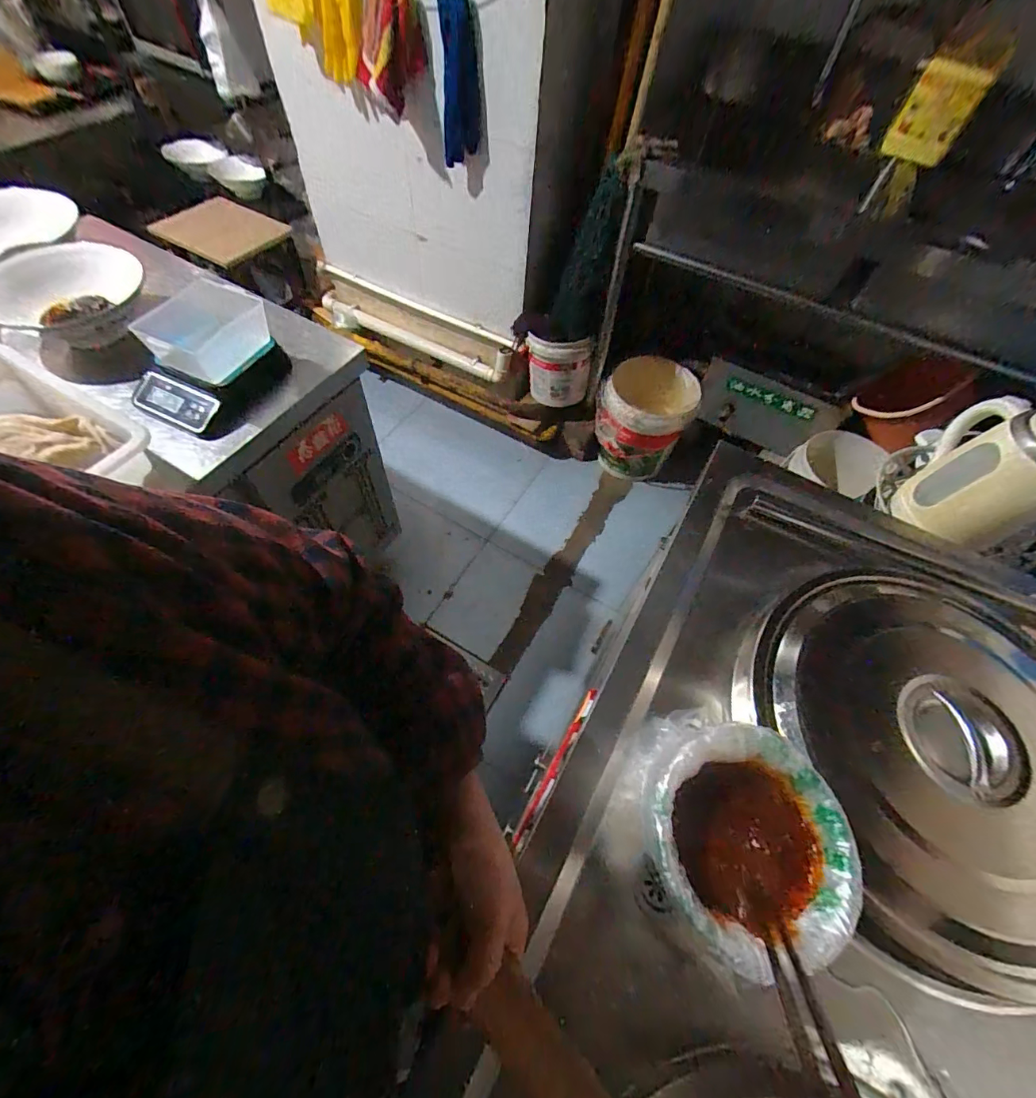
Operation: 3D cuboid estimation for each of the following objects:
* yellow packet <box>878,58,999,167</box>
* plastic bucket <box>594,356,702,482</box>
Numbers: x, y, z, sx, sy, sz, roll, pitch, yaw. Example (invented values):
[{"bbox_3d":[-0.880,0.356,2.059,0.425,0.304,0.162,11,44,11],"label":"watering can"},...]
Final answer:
[{"bbox_3d":[0.969,-1.010,1.059,0.139,0.163,0.037,29,62,13],"label":"yellow packet"},{"bbox_3d":[0.441,-0.451,1.657,0.300,0.372,0.283,2,59,-3],"label":"plastic bucket"}]

